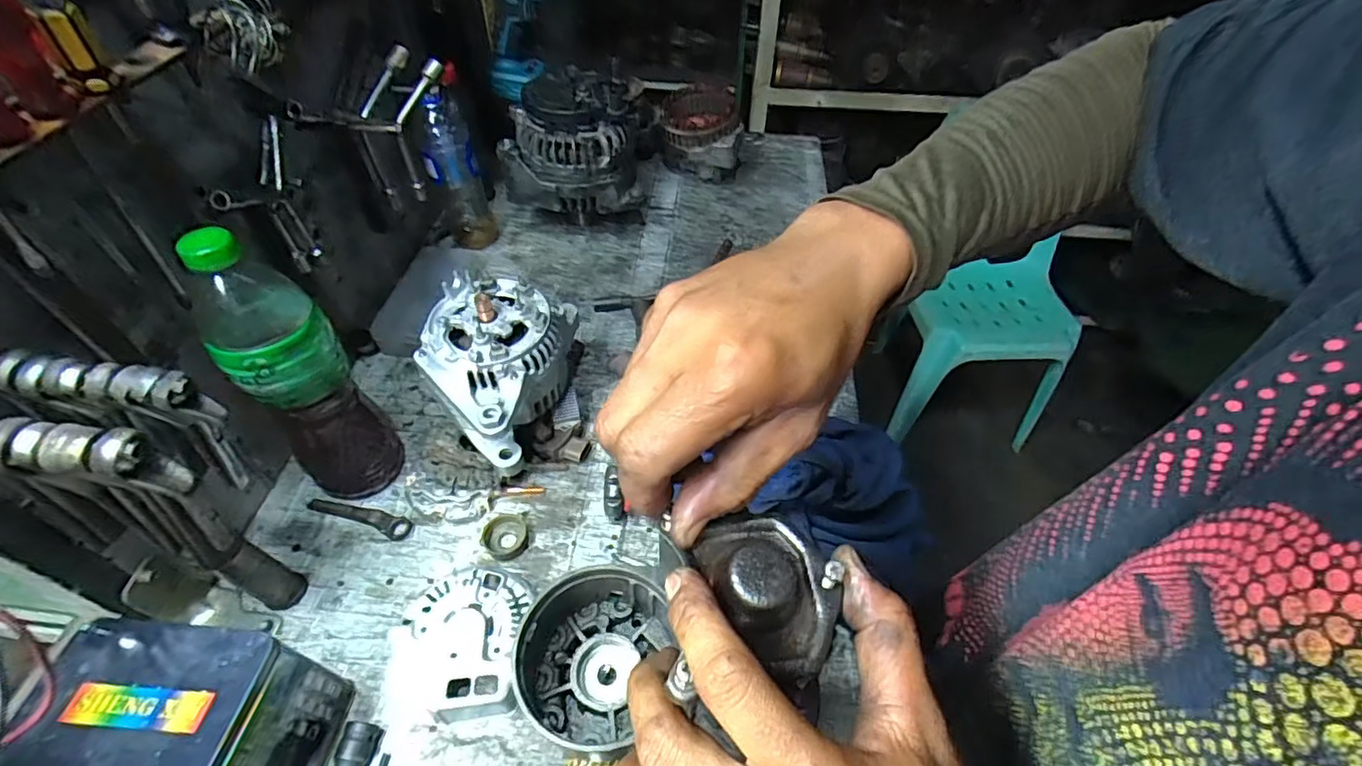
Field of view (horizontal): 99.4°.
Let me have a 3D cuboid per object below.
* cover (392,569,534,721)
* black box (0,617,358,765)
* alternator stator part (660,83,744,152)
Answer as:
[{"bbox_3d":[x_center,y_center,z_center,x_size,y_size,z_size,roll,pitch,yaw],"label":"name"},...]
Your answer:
[{"bbox_3d":[-0.167,0.202,0.459,0.100,0.037,0.110,1,49,-1],"label":"cover"},{"bbox_3d":[-0.313,0.224,0.377,0.123,0.127,0.093,4,49,2],"label":"black box"},{"bbox_3d":[0.031,-0.414,0.900,0.118,0.049,0.138,2,49,0],"label":"alternator stator part"}]

